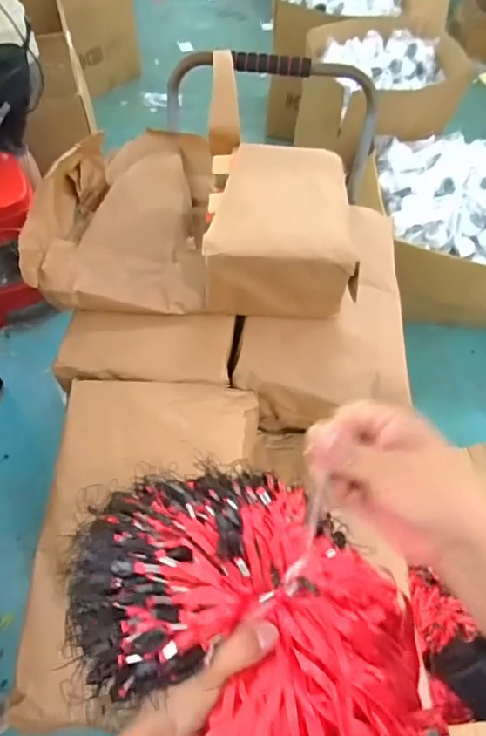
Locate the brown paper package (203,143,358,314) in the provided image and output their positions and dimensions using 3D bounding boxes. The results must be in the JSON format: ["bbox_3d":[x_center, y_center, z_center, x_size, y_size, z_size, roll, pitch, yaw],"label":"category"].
[{"bbox_3d":[0.076,-0.307,1.082,0.290,0.211,0.321,2,58,-2],"label":"brown paper package"}]

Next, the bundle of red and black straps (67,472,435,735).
[{"bbox_3d":[0.004,0.184,0.387,0.291,0.094,0.199,32,62,16],"label":"bundle of red and black straps"}]

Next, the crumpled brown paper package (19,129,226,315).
[{"bbox_3d":[-0.247,-0.360,1.136,0.364,0.170,0.488,6,58,1],"label":"crumpled brown paper package"}]

